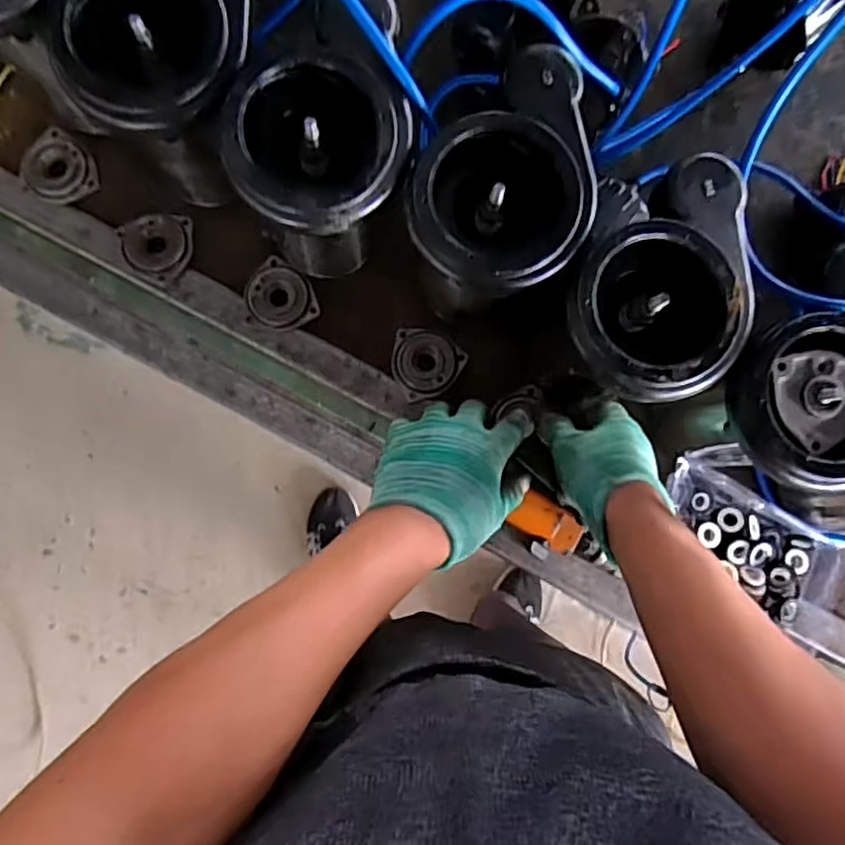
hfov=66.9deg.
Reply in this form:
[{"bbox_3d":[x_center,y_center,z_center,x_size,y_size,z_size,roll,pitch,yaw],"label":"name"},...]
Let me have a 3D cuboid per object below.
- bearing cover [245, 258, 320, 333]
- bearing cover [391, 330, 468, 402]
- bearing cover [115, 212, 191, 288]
[{"bbox_3d":[-0.133,-0.116,0.580,0.061,0.012,0.065,-24,87,-4],"label":"bearing cover"},{"bbox_3d":[-0.001,-0.054,0.581,0.065,0.006,0.062,40,85,1],"label":"bearing cover"},{"bbox_3d":[-0.241,-0.157,0.576,0.060,0.012,0.063,1,86,-2],"label":"bearing cover"}]

